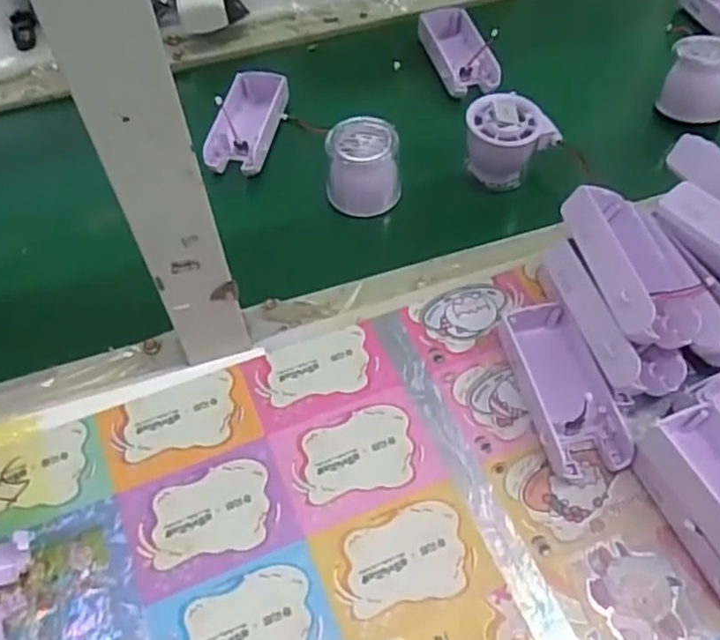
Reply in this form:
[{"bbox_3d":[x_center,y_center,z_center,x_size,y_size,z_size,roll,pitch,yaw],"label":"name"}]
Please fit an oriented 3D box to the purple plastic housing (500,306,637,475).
[{"bbox_3d":[0.126,0.042,0.426,0.050,0.026,0.105,-10,56,-7],"label":"purple plastic housing"}]

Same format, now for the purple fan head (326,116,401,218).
[{"bbox_3d":[0.003,-0.121,0.545,0.056,0.056,0.053,-1,55,-1],"label":"purple fan head"}]

